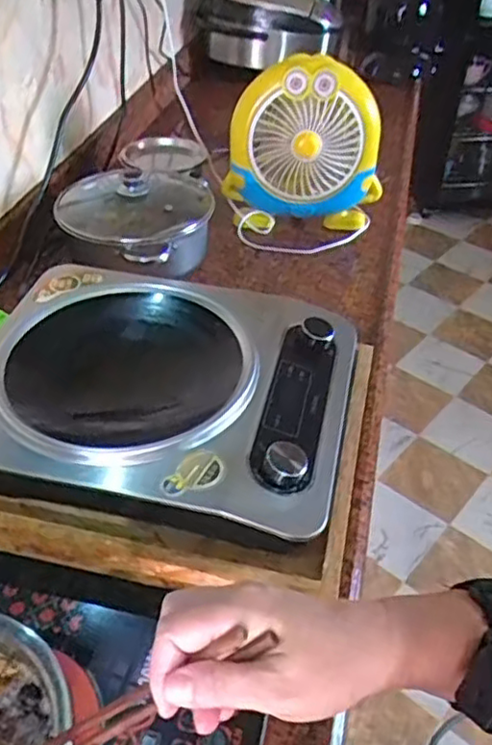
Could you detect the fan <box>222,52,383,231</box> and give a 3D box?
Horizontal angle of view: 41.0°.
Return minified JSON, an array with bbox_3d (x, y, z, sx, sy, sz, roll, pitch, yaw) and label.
[{"bbox_3d":[0.108,-0.409,1.166,0.273,0.266,0.151,5,42,4],"label":"fan"}]

